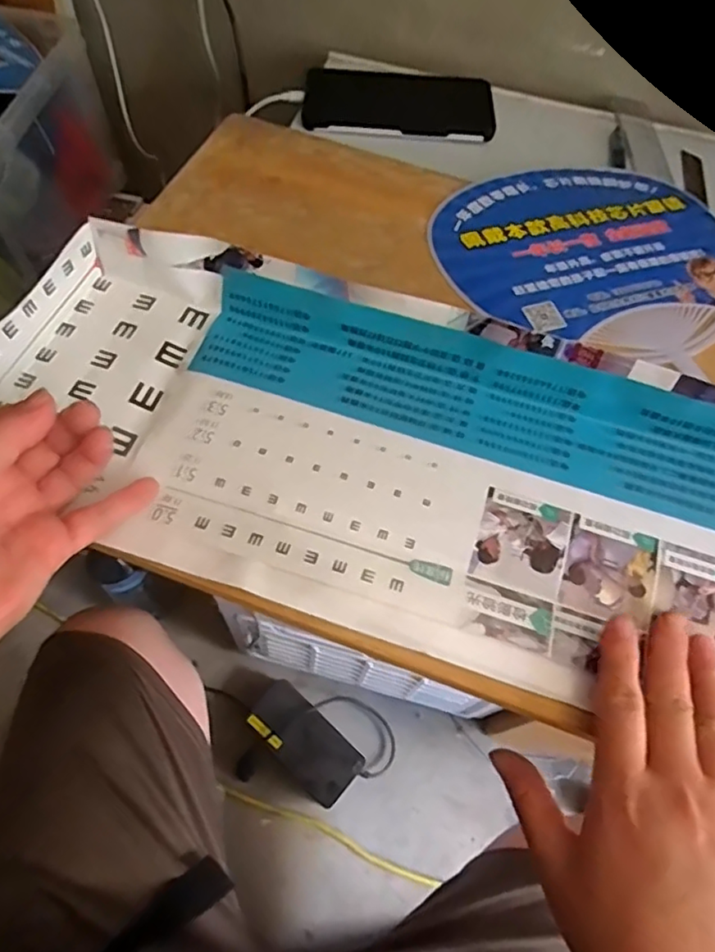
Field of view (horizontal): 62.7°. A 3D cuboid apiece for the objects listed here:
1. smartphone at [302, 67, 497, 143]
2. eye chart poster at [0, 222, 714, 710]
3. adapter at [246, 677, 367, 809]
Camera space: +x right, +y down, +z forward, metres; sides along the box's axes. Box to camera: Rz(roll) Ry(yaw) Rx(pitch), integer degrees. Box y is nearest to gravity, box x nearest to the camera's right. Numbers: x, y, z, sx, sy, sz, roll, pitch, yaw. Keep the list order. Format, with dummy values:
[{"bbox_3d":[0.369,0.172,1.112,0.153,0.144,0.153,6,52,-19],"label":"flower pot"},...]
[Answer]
[{"bbox_3d":[0.038,-0.328,0.515,0.165,0.018,0.074,1,61,-3],"label":"smartphone"},{"bbox_3d":[0.047,-0.002,0.307,0.488,0.038,0.170,18,62,6],"label":"eye chart poster"},{"bbox_3d":[-0.073,0.362,0.805,0.166,0.036,0.080,39,66,15],"label":"adapter"}]

